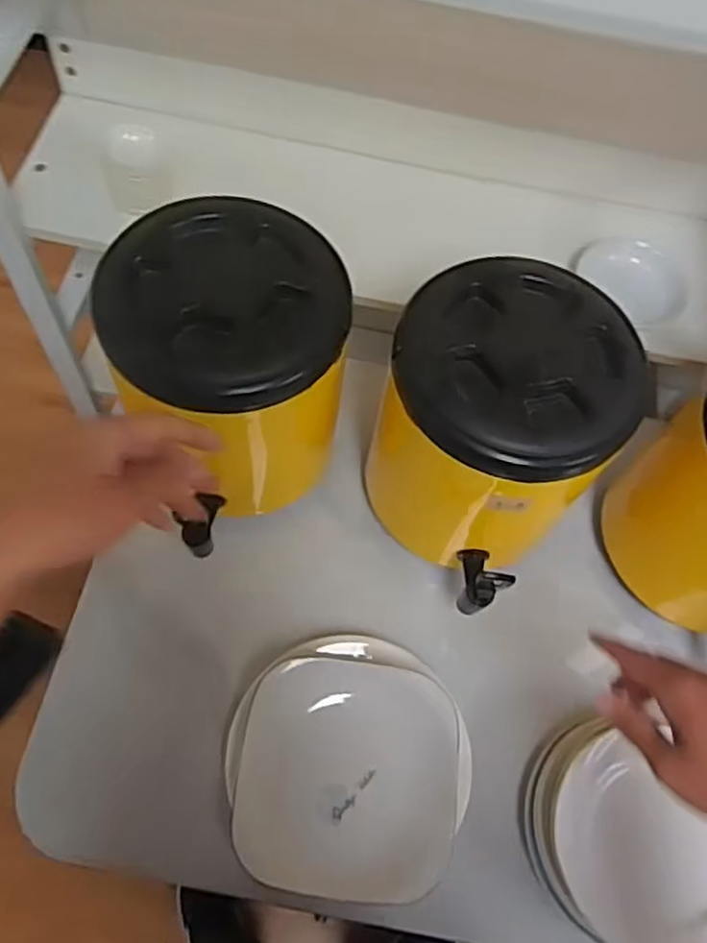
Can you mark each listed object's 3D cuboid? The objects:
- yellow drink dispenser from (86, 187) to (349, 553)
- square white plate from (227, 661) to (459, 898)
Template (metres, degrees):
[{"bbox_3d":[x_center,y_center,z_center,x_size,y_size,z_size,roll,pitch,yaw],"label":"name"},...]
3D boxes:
[{"bbox_3d":[-0.120,-0.094,0.707,0.219,0.284,0.206,1,65,-3],"label":"yellow drink dispenser"},{"bbox_3d":[-0.004,0.278,0.653,0.192,0.029,0.194,7,65,0],"label":"square white plate"}]

